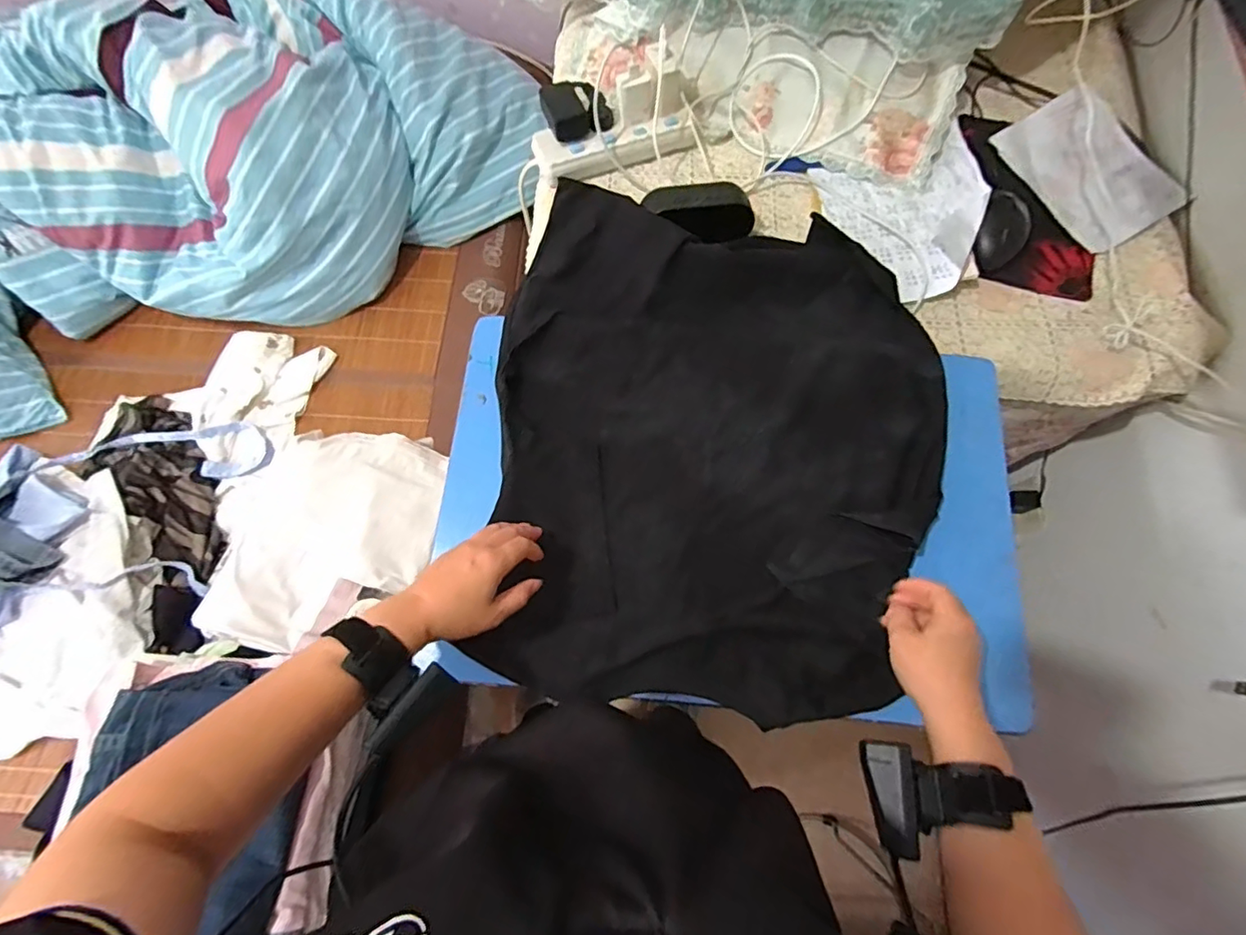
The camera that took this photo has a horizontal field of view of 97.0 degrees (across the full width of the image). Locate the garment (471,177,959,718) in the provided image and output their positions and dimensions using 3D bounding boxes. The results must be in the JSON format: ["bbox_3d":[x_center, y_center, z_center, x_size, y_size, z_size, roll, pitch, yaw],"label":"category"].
[{"bbox_3d":[0.101,-0.038,0.591,0.459,0.035,0.544,6,73,1],"label":"garment"}]

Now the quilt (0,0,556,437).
[{"bbox_3d":[-0.843,-0.505,0.956,1.426,0.296,0.602,-21,74,-7],"label":"quilt"}]

